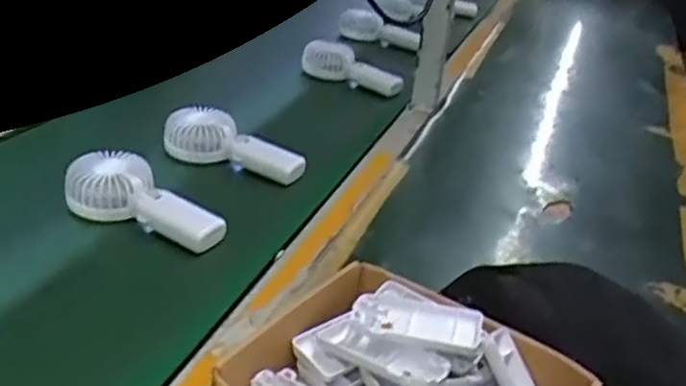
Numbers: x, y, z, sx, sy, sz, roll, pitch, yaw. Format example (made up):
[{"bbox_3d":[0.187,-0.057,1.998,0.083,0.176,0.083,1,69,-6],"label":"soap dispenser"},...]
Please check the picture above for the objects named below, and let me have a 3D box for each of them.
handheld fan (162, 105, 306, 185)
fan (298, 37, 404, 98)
[{"bbox_3d":[-0.135,-0.061,0.892,0.184,0.053,0.073,11,28,8],"label":"handheld fan"},{"bbox_3d":[0.013,-0.220,1.235,0.192,0.058,0.044,24,32,28],"label":"fan"}]

